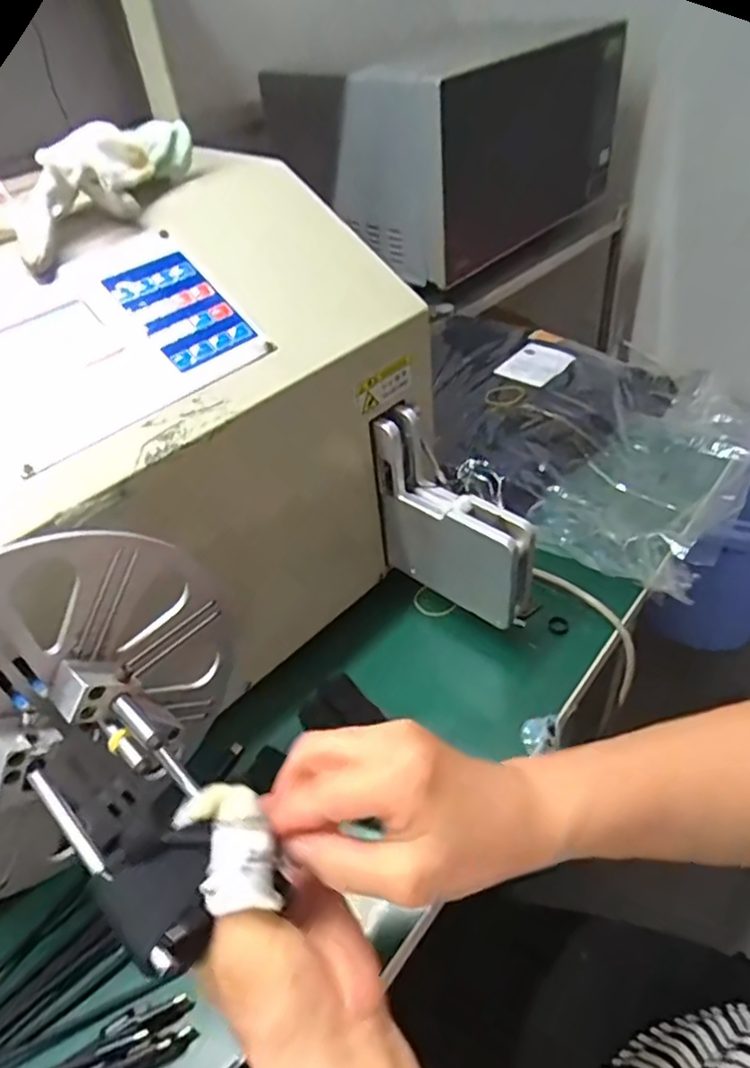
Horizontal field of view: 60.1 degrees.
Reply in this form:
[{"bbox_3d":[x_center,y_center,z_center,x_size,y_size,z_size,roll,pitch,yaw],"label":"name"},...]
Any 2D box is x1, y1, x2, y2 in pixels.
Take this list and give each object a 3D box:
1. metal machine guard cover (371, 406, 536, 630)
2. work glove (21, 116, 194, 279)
[{"bbox_3d":[0.062,-0.004,0.494,0.126,0.156,0.037,28,52,33],"label":"metal machine guard cover"},{"bbox_3d":[-0.167,-0.220,0.400,0.045,0.050,0.153,8,44,16],"label":"work glove"}]

